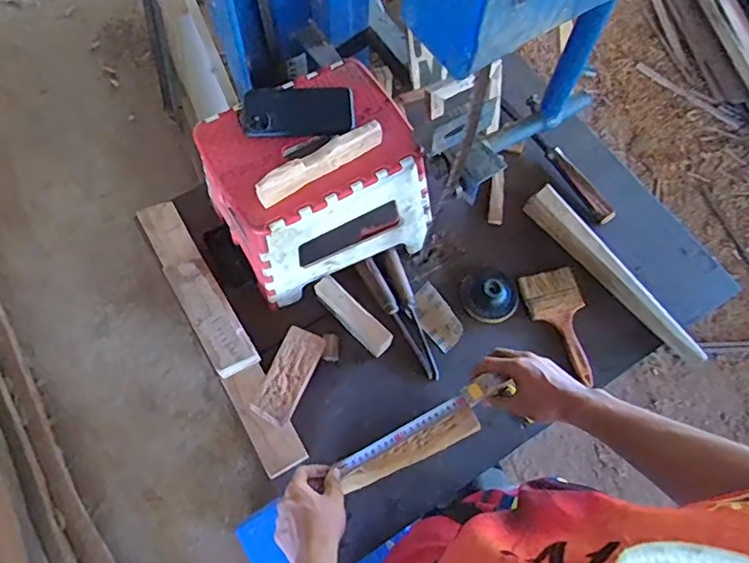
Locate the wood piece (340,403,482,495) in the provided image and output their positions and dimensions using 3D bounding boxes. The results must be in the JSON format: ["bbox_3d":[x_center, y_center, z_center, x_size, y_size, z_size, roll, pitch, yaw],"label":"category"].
[{"bbox_3d":[0.050,0.225,0.743,0.195,0.014,0.037,-26,69,-9],"label":"wood piece"}]

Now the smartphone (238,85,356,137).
[{"bbox_3d":[-0.107,-0.242,0.779,0.155,0.011,0.084,-3,66,-3],"label":"smartphone"}]

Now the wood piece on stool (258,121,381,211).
[{"bbox_3d":[-0.071,-0.158,0.729,0.186,0.044,0.022,-33,71,-15],"label":"wood piece on stool"}]

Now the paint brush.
[{"bbox_3d":[0.298,0.066,0.873,0.087,0.018,0.183,-13,67,-7],"label":"paint brush"}]

